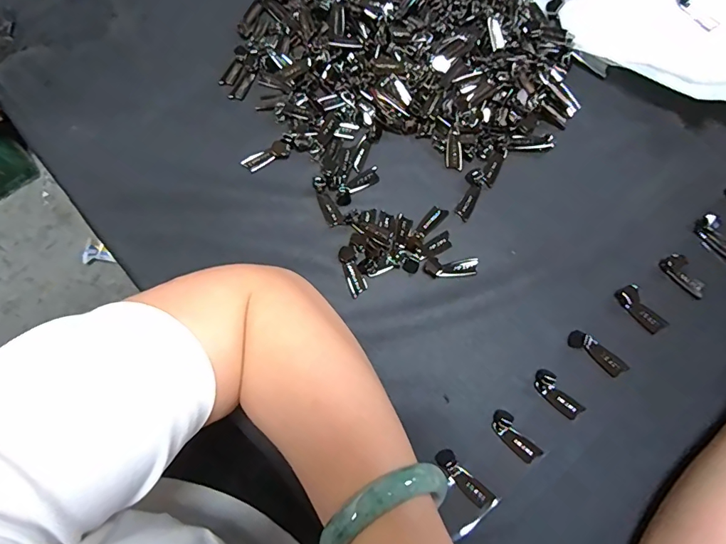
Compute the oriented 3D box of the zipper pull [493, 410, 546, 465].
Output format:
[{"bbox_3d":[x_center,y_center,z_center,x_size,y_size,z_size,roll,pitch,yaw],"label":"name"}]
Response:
[{"bbox_3d":[0.101,0.109,0.294,0.015,0.010,0.036,-40,78,-9],"label":"zipper pull"}]

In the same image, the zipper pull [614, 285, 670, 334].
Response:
[{"bbox_3d":[0.198,0.026,0.313,0.017,0.008,0.038,-32,77,-7],"label":"zipper pull"}]

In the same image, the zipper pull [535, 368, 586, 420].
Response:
[{"bbox_3d":[0.132,0.083,0.299,0.015,0.011,0.037,-39,78,-9],"label":"zipper pull"}]

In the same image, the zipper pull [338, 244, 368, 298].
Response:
[{"bbox_3d":[-0.008,-0.001,0.326,0.013,0.004,0.038,-20,75,-4],"label":"zipper pull"}]

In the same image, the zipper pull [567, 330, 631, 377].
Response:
[{"bbox_3d":[0.162,0.055,0.305,0.041,0.009,0.013,37,79,10],"label":"zipper pull"}]

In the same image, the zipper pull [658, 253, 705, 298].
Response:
[{"bbox_3d":[0.232,0.003,0.318,0.014,0.009,0.035,-35,77,-8],"label":"zipper pull"}]

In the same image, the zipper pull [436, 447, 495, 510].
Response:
[{"bbox_3d":[0.066,0.134,0.286,0.013,0.011,0.043,-42,78,-9],"label":"zipper pull"}]

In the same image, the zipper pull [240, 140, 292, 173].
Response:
[{"bbox_3d":[-0.076,-0.091,0.349,0.038,0.004,0.014,-25,76,-5],"label":"zipper pull"}]

